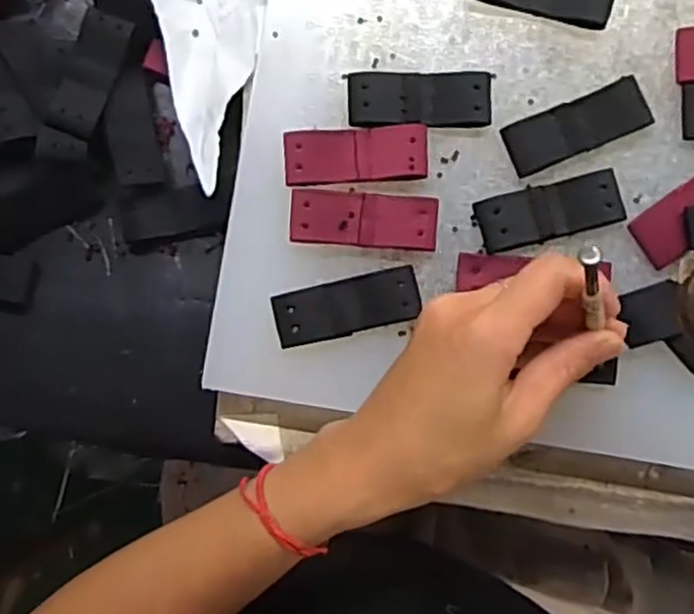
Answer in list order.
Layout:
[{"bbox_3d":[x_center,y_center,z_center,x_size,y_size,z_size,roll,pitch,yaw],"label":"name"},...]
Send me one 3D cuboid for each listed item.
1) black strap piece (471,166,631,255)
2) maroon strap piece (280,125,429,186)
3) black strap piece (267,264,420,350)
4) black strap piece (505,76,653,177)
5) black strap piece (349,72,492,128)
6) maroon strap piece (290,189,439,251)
[{"bbox_3d":[0.093,-0.045,0.337,0.066,0.006,0.026,-15,86,3],"label":"black strap piece"},{"bbox_3d":[0.004,-0.071,0.343,0.065,0.008,0.025,-2,87,3],"label":"maroon strap piece"},{"bbox_3d":[0.000,0.000,0.340,0.067,0.004,0.026,-13,87,3],"label":"black strap piece"},{"bbox_3d":[0.106,-0.084,0.340,0.065,0.005,0.024,-22,86,2],"label":"black strap piece"},{"bbox_3d":[0.034,-0.098,0.344,0.065,0.008,0.027,0,87,4],"label":"black strap piece"},{"bbox_3d":[0.008,-0.041,0.343,0.067,0.008,0.024,4,88,4],"label":"maroon strap piece"}]

